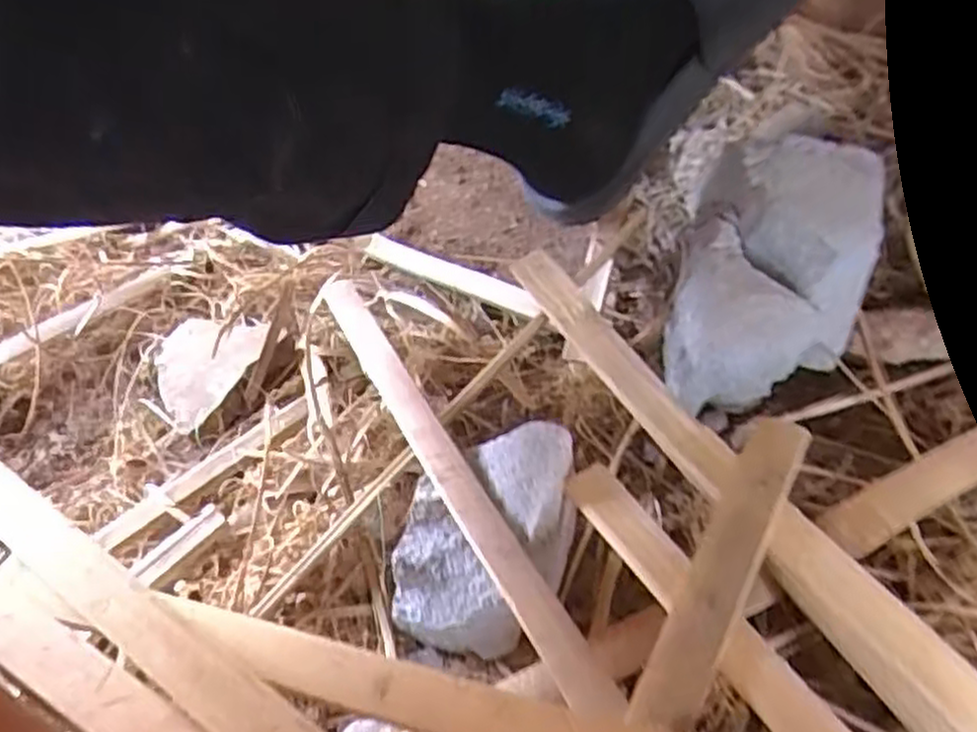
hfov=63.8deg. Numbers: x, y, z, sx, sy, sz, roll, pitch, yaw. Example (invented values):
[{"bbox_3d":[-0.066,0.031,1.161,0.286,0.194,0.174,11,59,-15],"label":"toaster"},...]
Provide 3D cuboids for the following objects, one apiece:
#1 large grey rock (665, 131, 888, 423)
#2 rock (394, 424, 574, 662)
[{"bbox_3d":[0.176,-0.063,0.491,0.112,0.077,0.197,12,49,17],"label":"large grey rock"},{"bbox_3d":[-0.003,0.079,0.375,0.074,0.072,0.088,14,50,19],"label":"rock"}]

